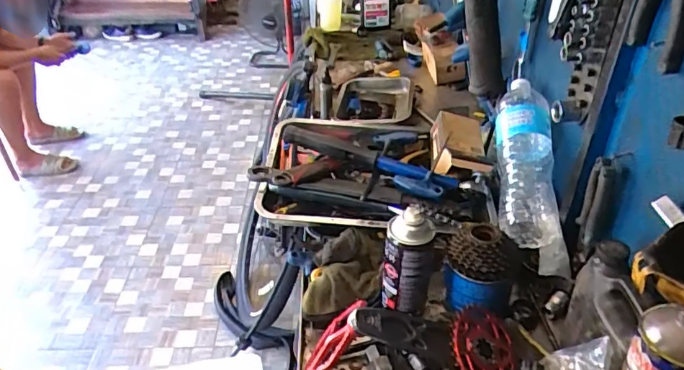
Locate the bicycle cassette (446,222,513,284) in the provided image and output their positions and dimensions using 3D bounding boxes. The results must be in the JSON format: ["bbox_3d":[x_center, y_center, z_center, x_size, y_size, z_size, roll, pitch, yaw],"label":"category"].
[{"bbox_3d":[0.191,0.089,0.714,0.093,0.041,0.082,12,37,18],"label":"bicycle cassette"}]

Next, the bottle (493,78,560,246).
[{"bbox_3d":[0.300,-0.050,0.836,0.092,0.065,0.314,4,64,7],"label":"bottle"}]

